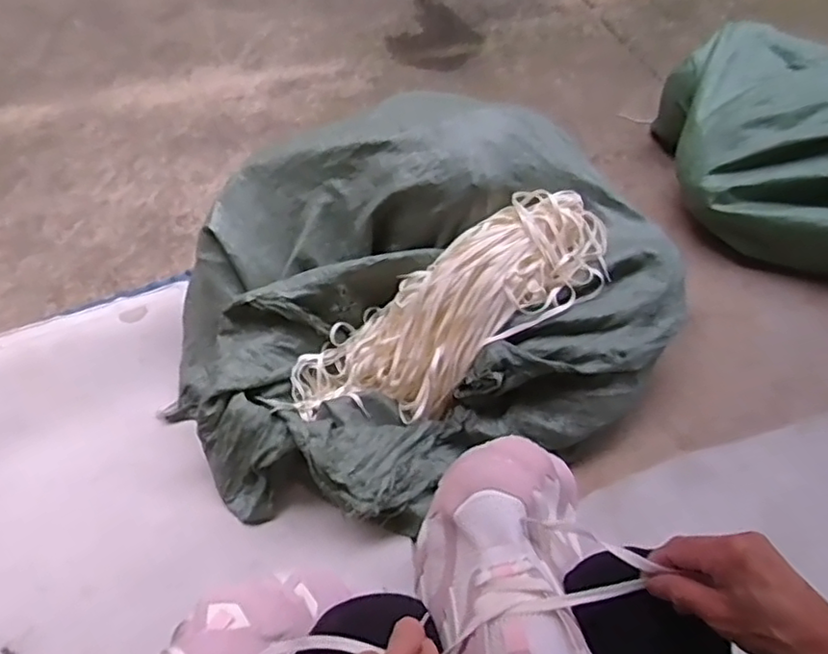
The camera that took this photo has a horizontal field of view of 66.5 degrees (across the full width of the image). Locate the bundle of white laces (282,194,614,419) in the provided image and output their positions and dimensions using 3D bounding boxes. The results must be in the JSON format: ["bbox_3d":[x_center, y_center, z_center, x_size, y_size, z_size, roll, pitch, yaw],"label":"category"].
[{"bbox_3d":[0.056,-0.009,0.974,0.532,0.119,0.193,-33,57,11],"label":"bundle of white laces"}]

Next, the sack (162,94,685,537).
[{"bbox_3d":[0.011,-0.040,0.972,0.788,0.292,0.529,-10,56,-6],"label":"sack"}]

